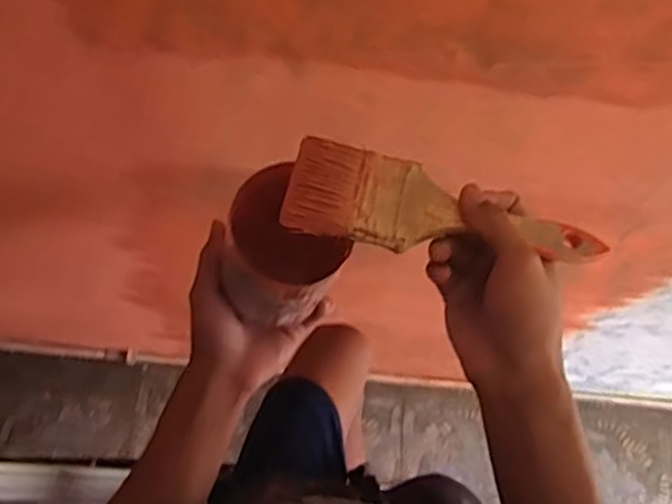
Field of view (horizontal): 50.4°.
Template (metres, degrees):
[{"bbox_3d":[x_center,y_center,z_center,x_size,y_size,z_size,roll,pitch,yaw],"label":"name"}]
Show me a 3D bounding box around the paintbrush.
[{"bbox_3d":[0.069,-0.027,0.449,0.196,0.019,0.065,13,68,-3],"label":"paintbrush"}]

